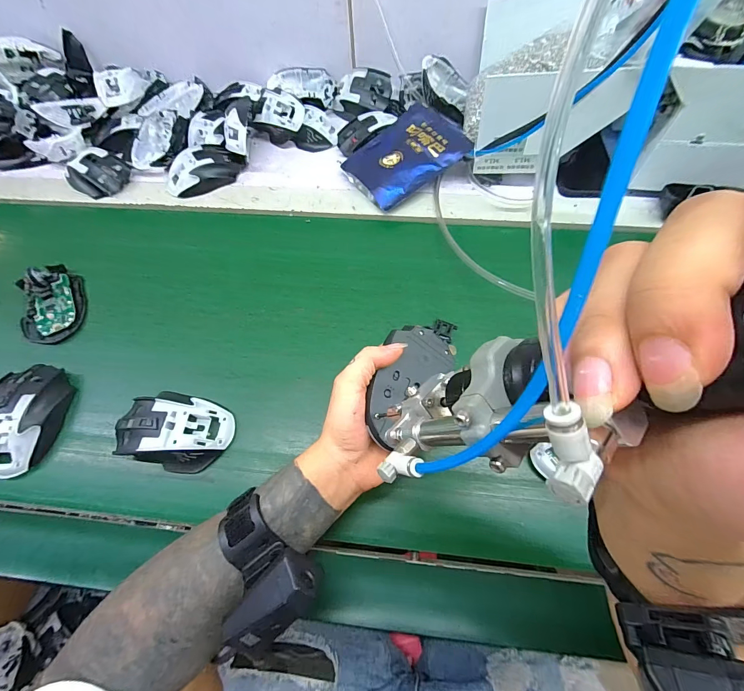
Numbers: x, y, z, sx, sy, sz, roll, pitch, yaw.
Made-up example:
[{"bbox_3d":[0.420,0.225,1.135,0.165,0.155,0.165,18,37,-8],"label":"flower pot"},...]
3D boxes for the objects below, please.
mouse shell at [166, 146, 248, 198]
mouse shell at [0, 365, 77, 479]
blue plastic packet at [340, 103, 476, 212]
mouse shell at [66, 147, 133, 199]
[{"bbox_3d":[-0.254,-0.268,0.531,0.116,0.030,0.060,-34,68,-12],"label":"mouse shell"},{"bbox_3d":[-0.366,0.073,0.370,0.066,0.034,0.114,-11,65,-2],"label":"mouse shell"},{"bbox_3d":[0.044,-0.277,0.509,0.155,0.023,0.125,-35,65,1],"label":"blue plastic packet"},{"bbox_3d":[-0.414,-0.261,0.541,0.084,0.043,0.073,26,68,13],"label":"mouse shell"}]

